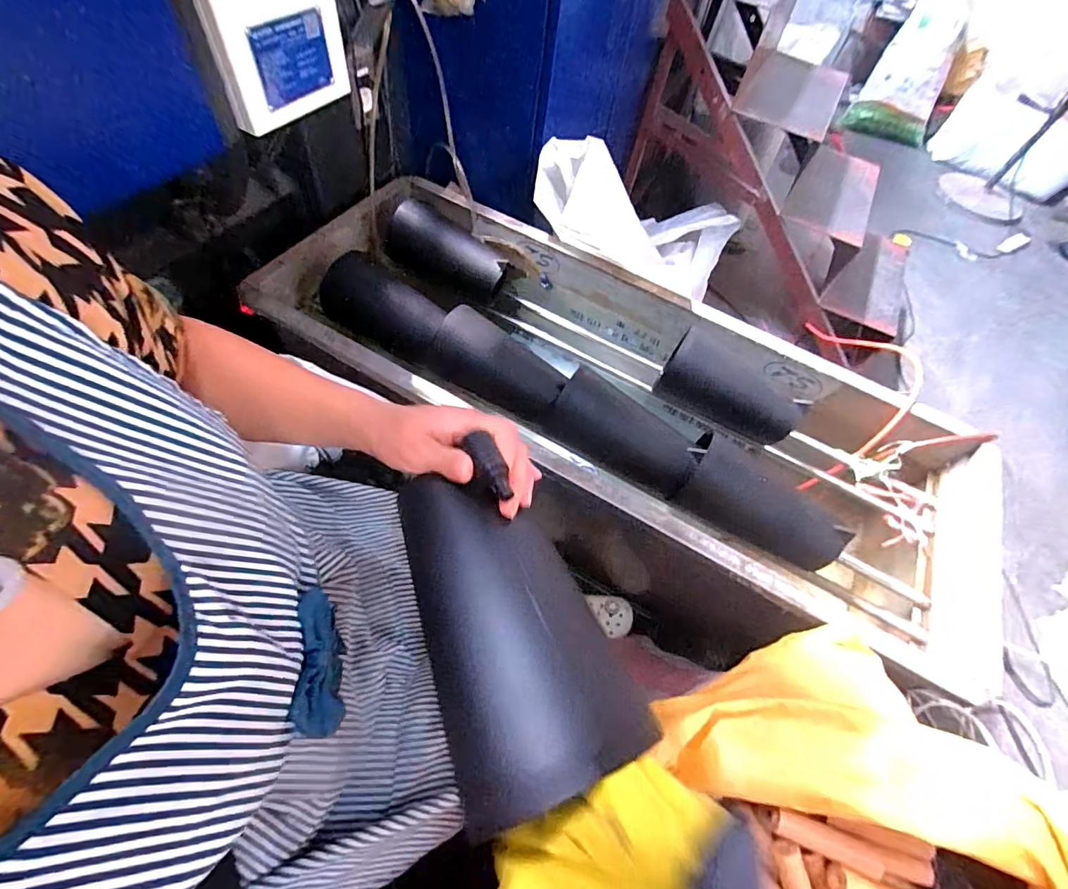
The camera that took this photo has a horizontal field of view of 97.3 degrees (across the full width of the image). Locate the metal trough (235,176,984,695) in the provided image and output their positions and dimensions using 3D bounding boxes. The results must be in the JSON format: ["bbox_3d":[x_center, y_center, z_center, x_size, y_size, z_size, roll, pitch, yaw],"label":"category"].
[{"bbox_3d":[0.167,-0.086,0.856,1.357,0.201,0.483,28,61,13],"label":"metal trough"}]

